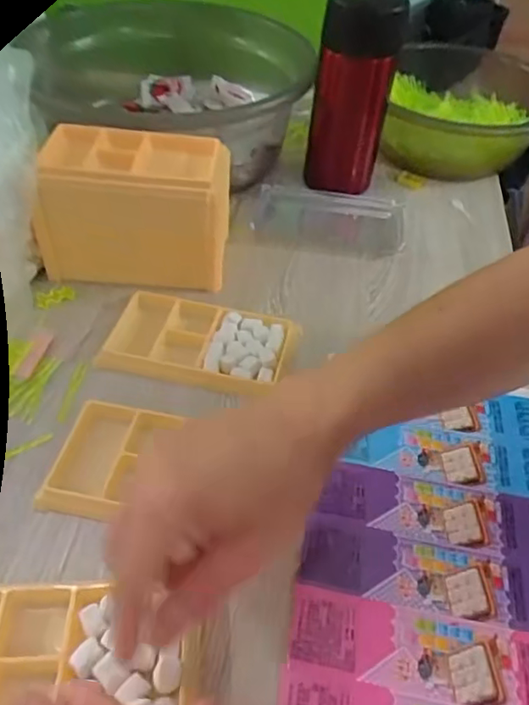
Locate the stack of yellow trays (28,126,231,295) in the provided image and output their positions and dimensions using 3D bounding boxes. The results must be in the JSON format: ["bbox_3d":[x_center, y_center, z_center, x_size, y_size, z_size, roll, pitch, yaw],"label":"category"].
[{"bbox_3d":[-0.100,-0.111,0.443,0.139,0.096,0.083,4,47,0],"label":"stack of yellow trays"}]

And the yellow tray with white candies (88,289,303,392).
[{"bbox_3d":[-0.047,-0.007,0.416,0.133,0.016,0.075,12,47,7],"label":"yellow tray with white candies"}]

